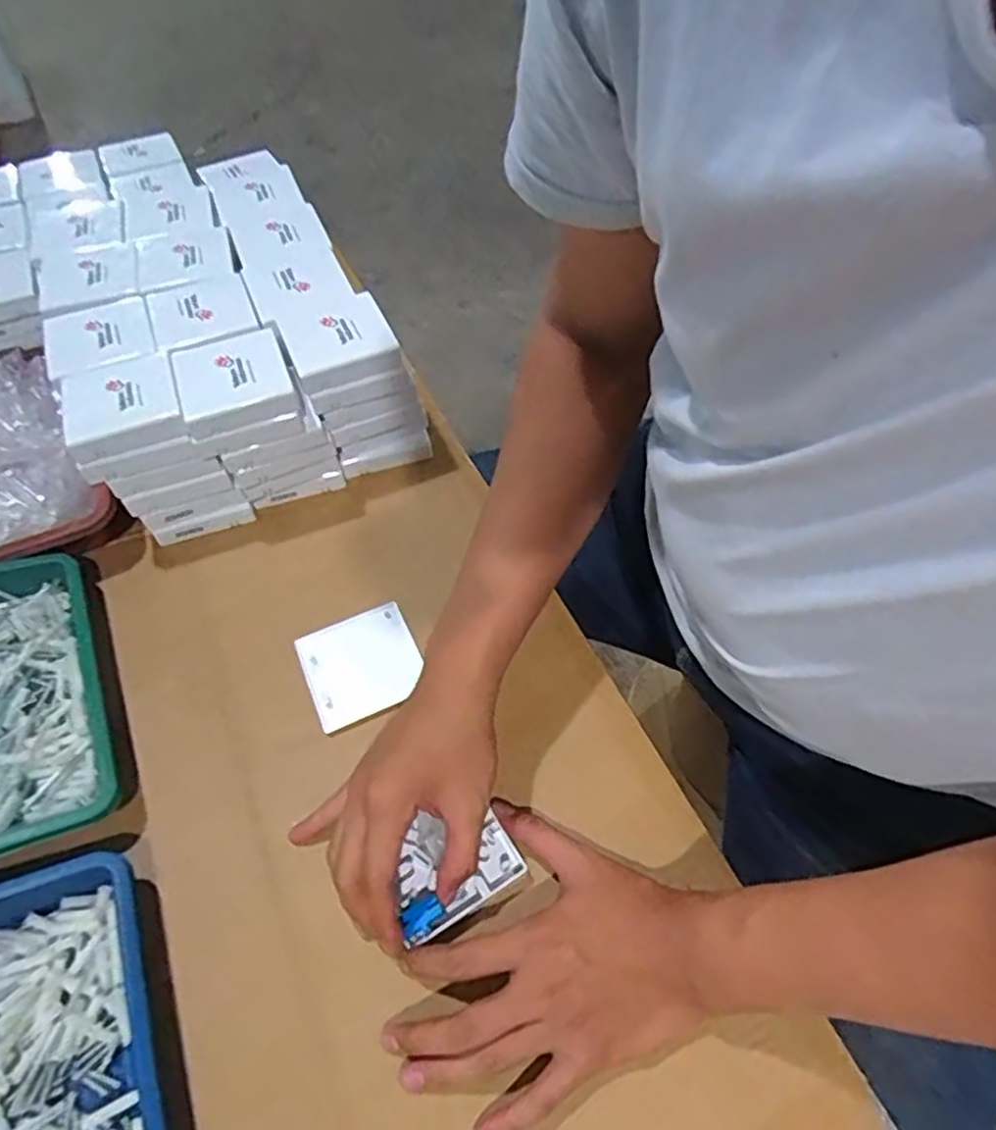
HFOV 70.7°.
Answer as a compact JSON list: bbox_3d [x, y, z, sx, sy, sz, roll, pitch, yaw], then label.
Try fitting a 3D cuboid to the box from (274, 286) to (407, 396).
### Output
[{"bbox_3d":[-0.137,-0.191,0.598,0.086,0.023,0.088,-21,57,-14],"label":"box"}]

